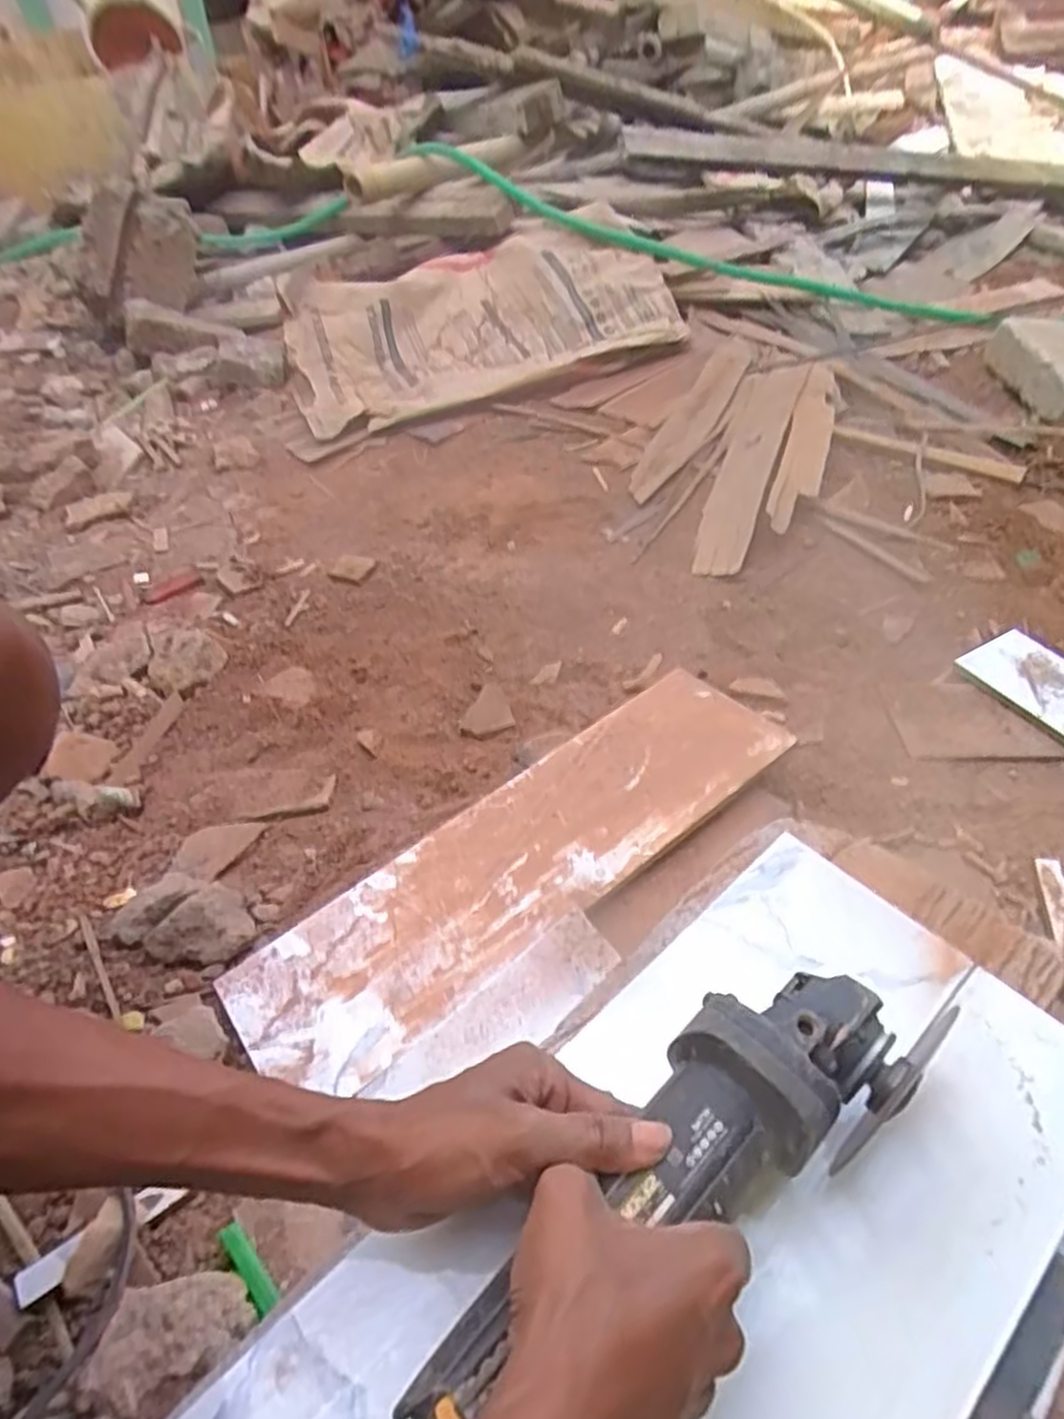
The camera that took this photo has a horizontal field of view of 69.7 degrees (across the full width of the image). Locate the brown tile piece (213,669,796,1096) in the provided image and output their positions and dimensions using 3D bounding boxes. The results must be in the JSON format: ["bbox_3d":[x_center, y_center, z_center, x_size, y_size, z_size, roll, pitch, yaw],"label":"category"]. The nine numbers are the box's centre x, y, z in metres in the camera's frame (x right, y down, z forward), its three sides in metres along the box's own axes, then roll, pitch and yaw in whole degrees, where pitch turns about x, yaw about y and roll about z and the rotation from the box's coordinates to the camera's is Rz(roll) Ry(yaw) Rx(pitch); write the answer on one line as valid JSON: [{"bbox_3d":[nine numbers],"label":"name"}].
[{"bbox_3d":[-0.003,0.116,0.623,0.482,0.009,0.144,-32,47,-23],"label":"brown tile piece"}]

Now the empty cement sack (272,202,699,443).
[{"bbox_3d":[-0.095,-0.693,1.322,0.660,0.110,0.410,-19,48,-16],"label":"empty cement sack"}]

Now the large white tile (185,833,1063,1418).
[{"bbox_3d":[0.068,0.267,0.357,0.489,0.010,0.227,-34,52,-27],"label":"large white tile"}]

